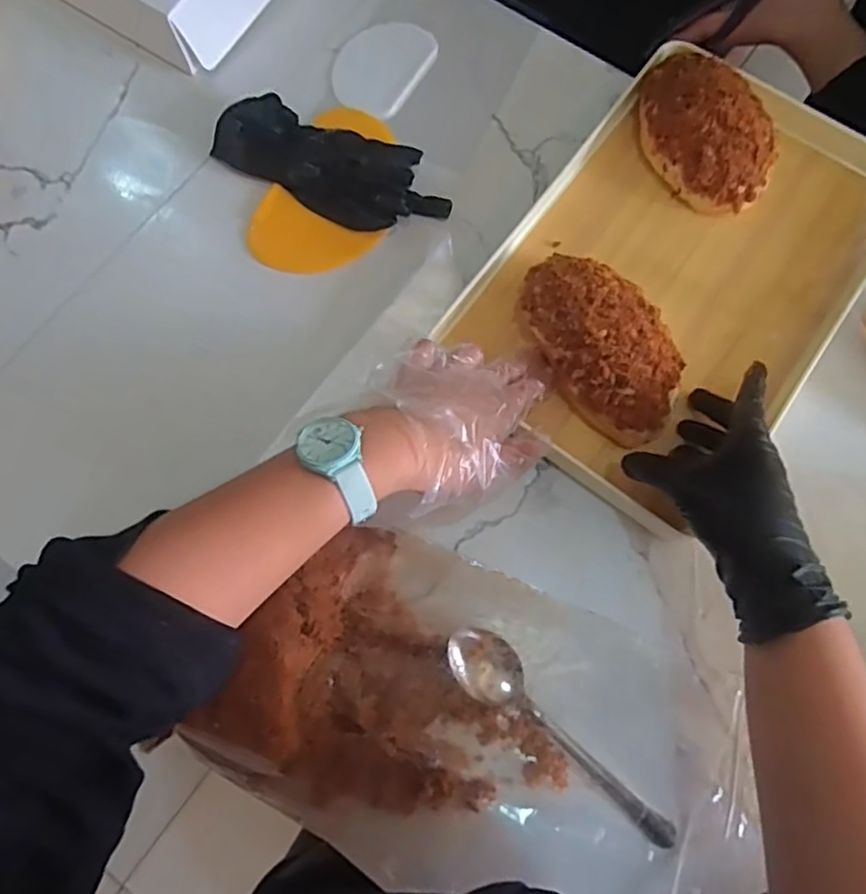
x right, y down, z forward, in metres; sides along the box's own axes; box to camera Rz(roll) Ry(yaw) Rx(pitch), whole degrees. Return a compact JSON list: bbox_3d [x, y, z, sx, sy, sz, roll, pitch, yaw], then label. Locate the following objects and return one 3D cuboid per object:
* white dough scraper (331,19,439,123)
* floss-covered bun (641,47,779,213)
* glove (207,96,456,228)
[{"bbox_3d":[-0.044,-0.325,0.541,0.074,0.004,0.099,28,77,8],"label":"white dough scraper"},{"bbox_3d":[0.203,-0.239,0.482,0.079,0.061,0.133,-24,76,-6],"label":"floss-covered bun"},{"bbox_3d":[-0.080,-0.223,0.503,0.188,0.021,0.078,25,76,7],"label":"glove"}]

